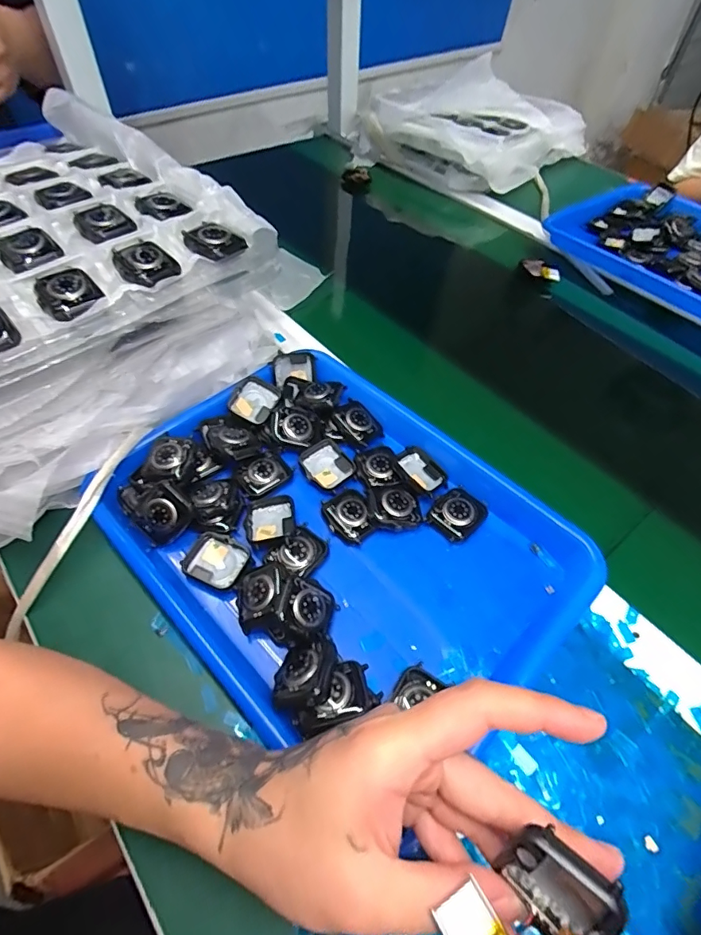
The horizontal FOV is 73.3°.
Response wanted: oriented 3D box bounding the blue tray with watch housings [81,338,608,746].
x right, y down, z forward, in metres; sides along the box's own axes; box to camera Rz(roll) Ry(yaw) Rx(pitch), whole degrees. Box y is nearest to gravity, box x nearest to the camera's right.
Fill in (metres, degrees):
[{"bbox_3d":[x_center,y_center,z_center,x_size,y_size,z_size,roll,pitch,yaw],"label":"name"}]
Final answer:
[{"bbox_3d":[-0.009,0.046,0.363,0.327,0.045,0.260,39,61,24],"label":"blue tray with watch housings"}]

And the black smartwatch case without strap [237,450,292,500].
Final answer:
[{"bbox_3d":[-0.072,0.004,0.390,0.043,0.010,0.033,-30,60,-22],"label":"black smartwatch case without strap"}]

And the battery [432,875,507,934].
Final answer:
[{"bbox_3d":[0.042,0.157,0.158,0.019,0.004,0.021,-24,55,-17],"label":"battery"}]

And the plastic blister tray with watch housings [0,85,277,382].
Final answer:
[{"bbox_3d":[-0.295,-0.209,0.401,0.318,0.038,0.373,-37,62,-25],"label":"plastic blister tray with watch housings"}]

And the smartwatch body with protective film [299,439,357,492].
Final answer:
[{"bbox_3d":[-0.018,-0.002,0.399,0.041,0.015,0.041,-29,59,-21],"label":"smartwatch body with protective film"}]

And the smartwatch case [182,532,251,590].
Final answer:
[{"bbox_3d":[-0.098,0.071,0.347,0.044,0.010,0.037,24,56,15],"label":"smartwatch case"}]

